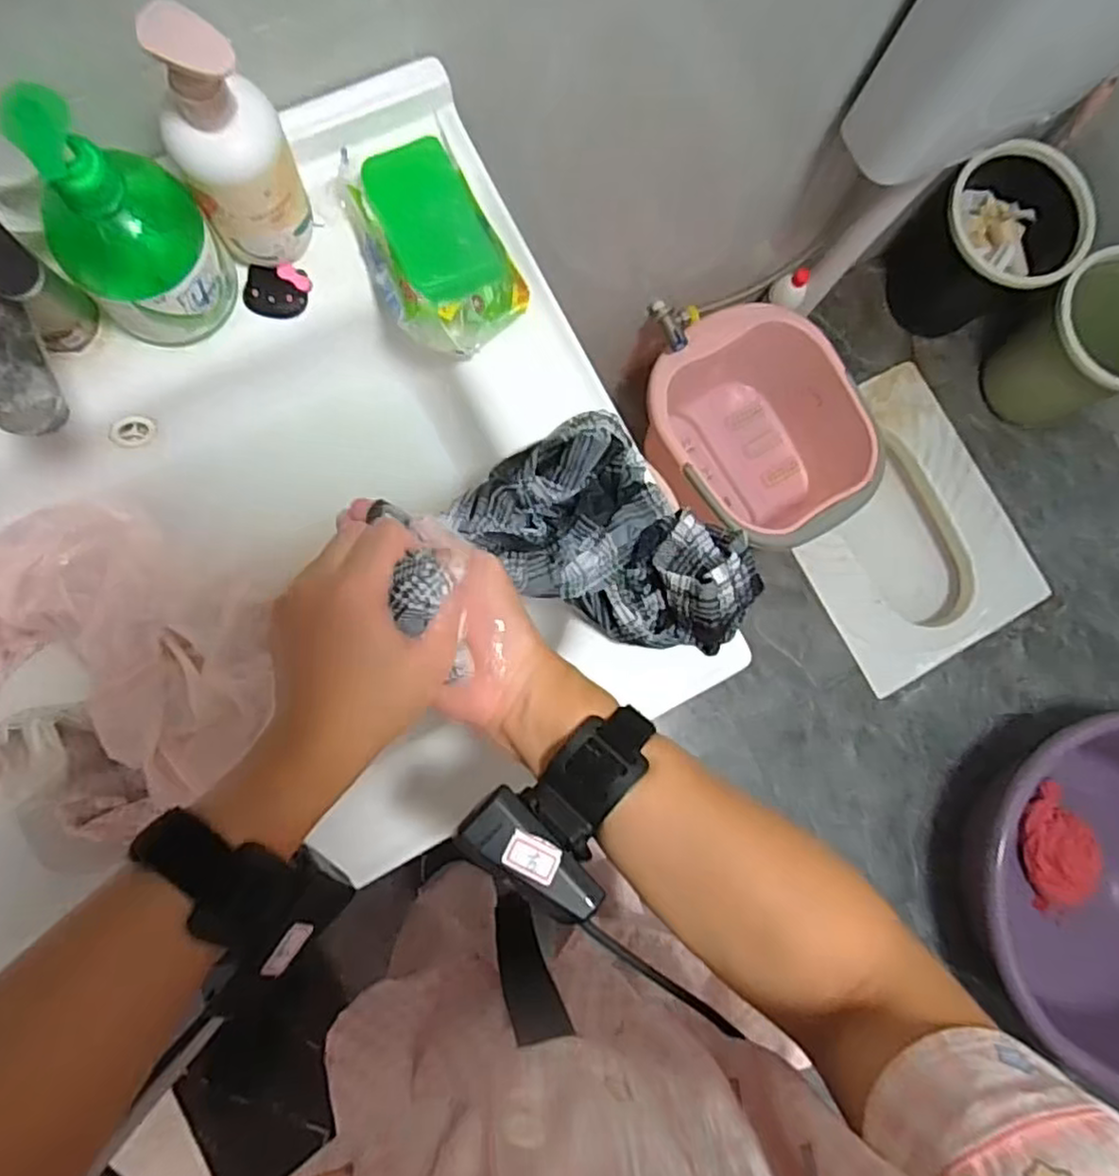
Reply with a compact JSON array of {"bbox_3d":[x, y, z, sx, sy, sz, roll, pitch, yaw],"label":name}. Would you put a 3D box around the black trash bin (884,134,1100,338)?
[{"bbox_3d":[0.806,-0.642,1.357,0.231,0.295,0.251,-35,87,-9],"label":"black trash bin"}]

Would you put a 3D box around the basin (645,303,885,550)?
[{"bbox_3d":[0.326,-0.251,1.224,0.333,0.244,0.382,-27,86,-8],"label":"basin"}]

